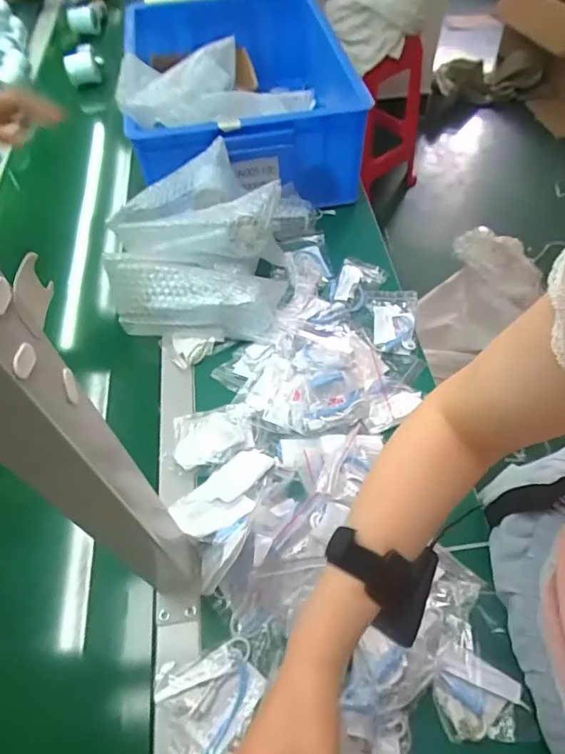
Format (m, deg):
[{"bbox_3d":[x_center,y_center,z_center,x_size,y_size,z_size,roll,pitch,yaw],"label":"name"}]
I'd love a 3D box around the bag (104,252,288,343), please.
[{"bbox_3d":[-0.113,-0.097,0.628,0.220,0.080,0.089,3,56,4],"label":"bag"}]

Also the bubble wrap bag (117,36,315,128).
[{"bbox_3d":[-0.094,-0.399,0.685,0.254,0.067,0.116,-8,56,-3],"label":"bubble wrap bag"}]

